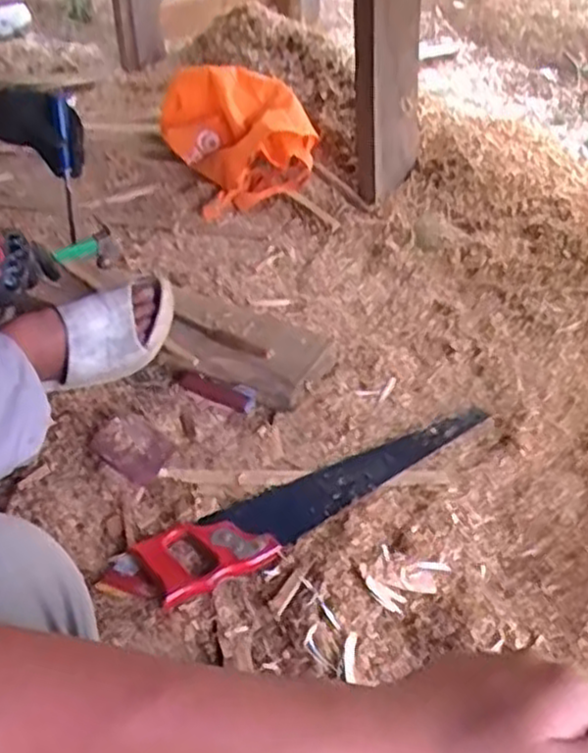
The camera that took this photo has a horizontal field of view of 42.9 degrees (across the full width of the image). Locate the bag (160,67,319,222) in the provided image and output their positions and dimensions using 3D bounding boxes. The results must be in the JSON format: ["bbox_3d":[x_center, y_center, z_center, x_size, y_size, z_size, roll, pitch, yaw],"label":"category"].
[{"bbox_3d":[-0.106,-0.463,1.423,0.250,0.171,0.256,-21,46,-15],"label":"bag"}]

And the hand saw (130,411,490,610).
[{"bbox_3d":[0.042,0.136,0.871,0.441,0.027,0.091,-24,48,-15],"label":"hand saw"}]

